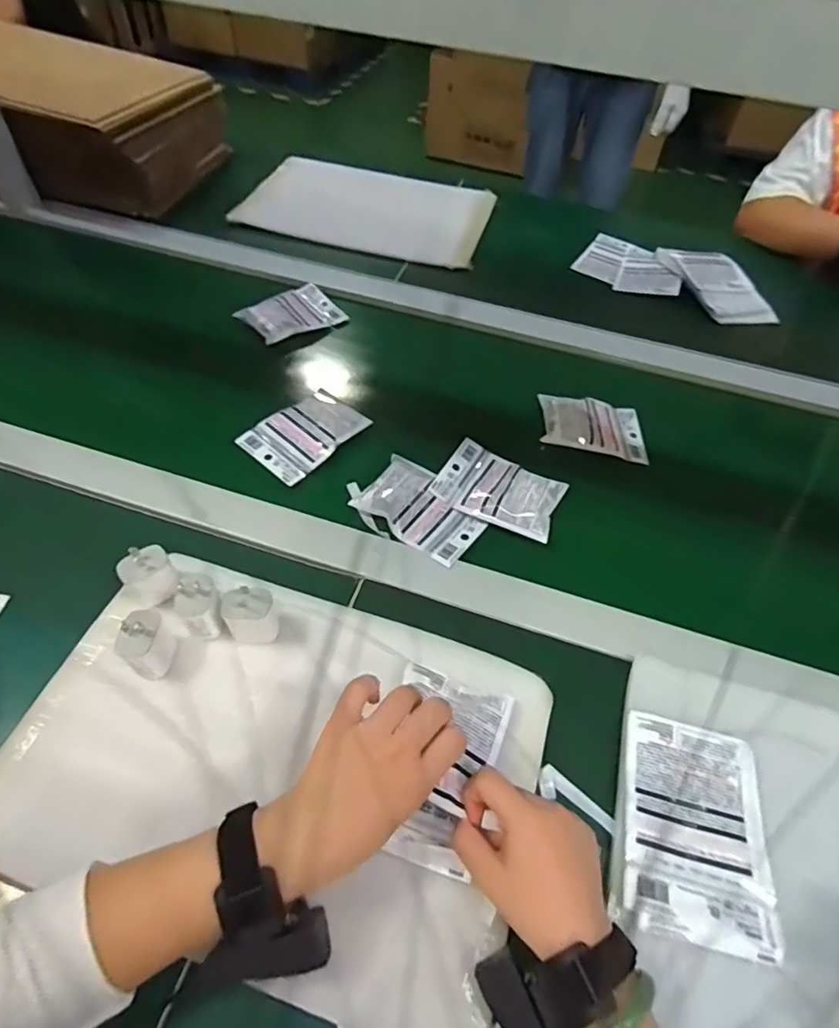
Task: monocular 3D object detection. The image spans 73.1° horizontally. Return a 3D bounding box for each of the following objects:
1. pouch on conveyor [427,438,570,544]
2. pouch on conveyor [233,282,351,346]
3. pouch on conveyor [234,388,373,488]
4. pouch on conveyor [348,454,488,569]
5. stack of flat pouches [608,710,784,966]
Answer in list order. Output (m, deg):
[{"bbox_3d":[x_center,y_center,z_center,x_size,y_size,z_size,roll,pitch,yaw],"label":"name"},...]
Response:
[{"bbox_3d":[0.091,-0.032,0.633,0.133,0.017,0.096,23,55,14],"label":"pouch on conveyor"},{"bbox_3d":[-0.178,-0.286,0.805,0.087,0.026,0.135,37,60,22],"label":"pouch on conveyor"},{"bbox_3d":[-0.137,-0.099,0.666,0.092,0.028,0.124,36,59,22],"label":"pouch on conveyor"},{"bbox_3d":[0.002,-0.005,0.608,0.126,0.021,0.081,33,58,20],"label":"pouch on conveyor"},{"bbox_3d":[0.208,0.237,0.433,0.111,0.009,0.150,12,53,6],"label":"stack of flat pouches"}]

